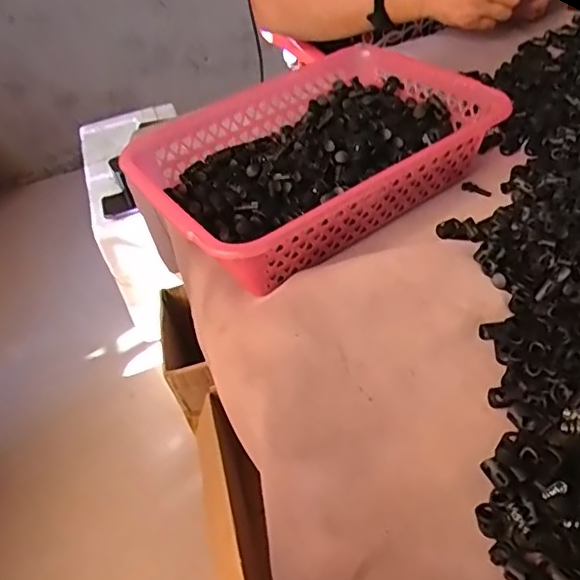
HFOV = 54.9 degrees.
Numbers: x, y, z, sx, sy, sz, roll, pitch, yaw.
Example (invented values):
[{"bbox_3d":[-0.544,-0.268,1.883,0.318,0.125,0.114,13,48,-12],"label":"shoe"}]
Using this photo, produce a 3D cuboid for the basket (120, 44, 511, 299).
[{"bbox_3d":[0.025,-0.125,0.507,0.300,0.059,0.198,-30,49,-21],"label":"basket"}]

